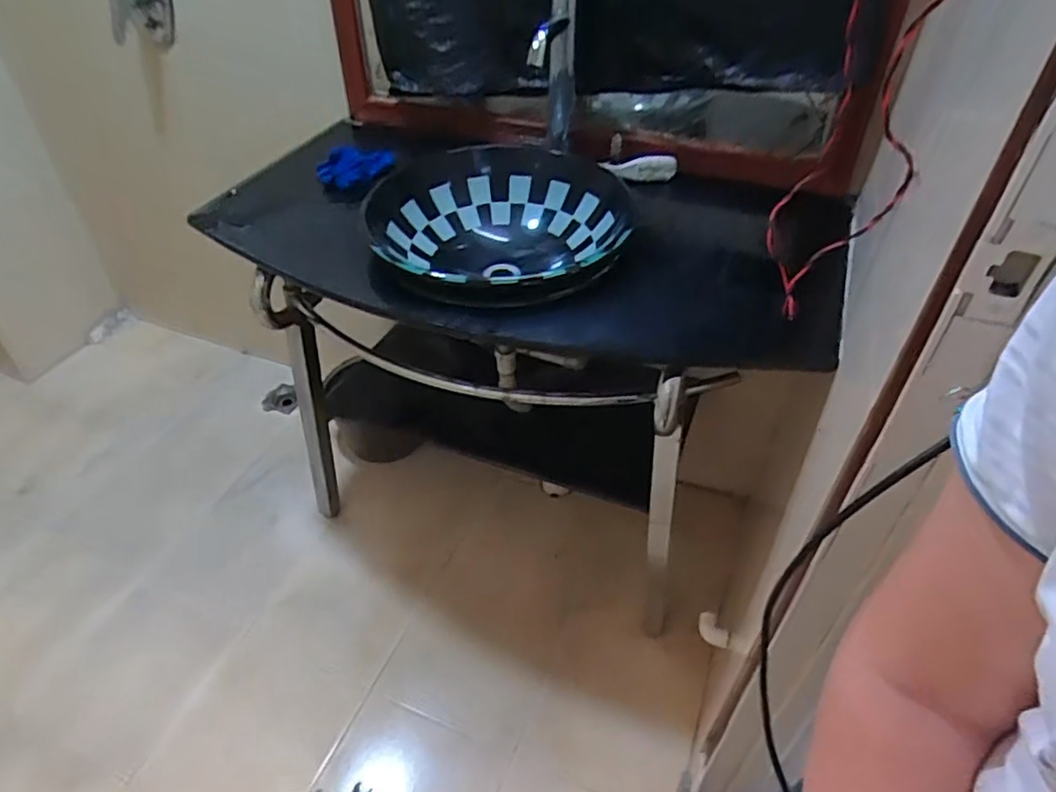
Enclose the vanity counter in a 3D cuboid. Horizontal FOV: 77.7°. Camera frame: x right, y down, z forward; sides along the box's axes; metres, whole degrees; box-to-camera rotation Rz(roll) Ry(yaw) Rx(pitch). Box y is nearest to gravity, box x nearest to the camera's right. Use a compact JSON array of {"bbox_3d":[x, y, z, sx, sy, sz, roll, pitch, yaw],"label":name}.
[{"bbox_3d":[-0.049,-0.013,1.248,0.904,0.798,0.537,19,46,18],"label":"vanity counter"}]

